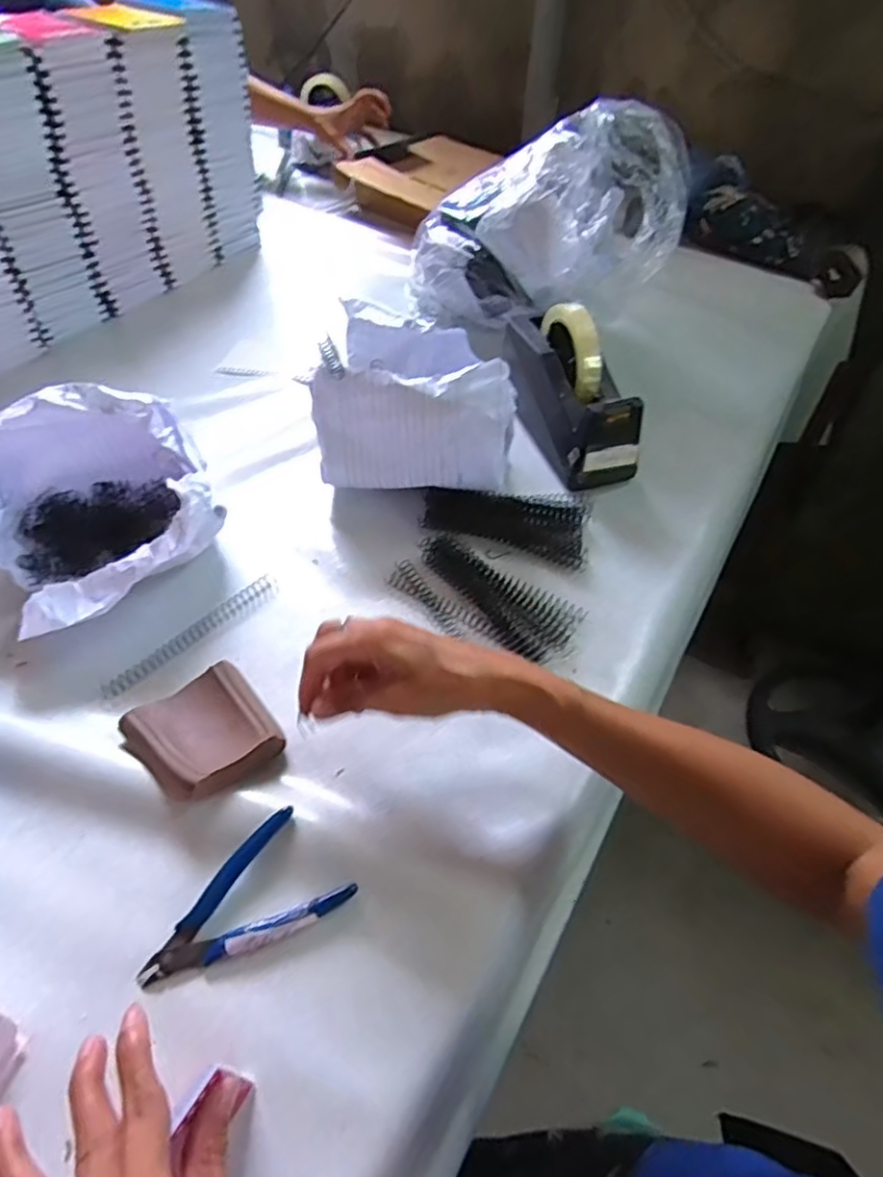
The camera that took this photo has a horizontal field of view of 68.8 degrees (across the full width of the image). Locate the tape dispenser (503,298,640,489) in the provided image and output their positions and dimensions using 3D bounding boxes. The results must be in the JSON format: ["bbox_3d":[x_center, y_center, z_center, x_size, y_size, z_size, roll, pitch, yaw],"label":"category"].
[{"bbox_3d":[0.127,-0.209,0.665,0.069,0.119,0.196,-17,51,-16],"label":"tape dispenser"}]

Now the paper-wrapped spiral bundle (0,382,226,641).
[{"bbox_3d":[-0.288,-0.073,0.536,0.180,0.124,0.208,-19,52,-18],"label":"paper-wrapped spiral bundle"}]

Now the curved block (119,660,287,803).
[{"bbox_3d":[-0.166,0.101,0.454,0.087,0.028,0.091,-33,57,-27],"label":"curved block"}]

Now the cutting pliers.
[{"bbox_3d":[-0.121,0.196,0.387,0.116,0.008,0.072,-35,58,-28],"label":"cutting pliers"}]

